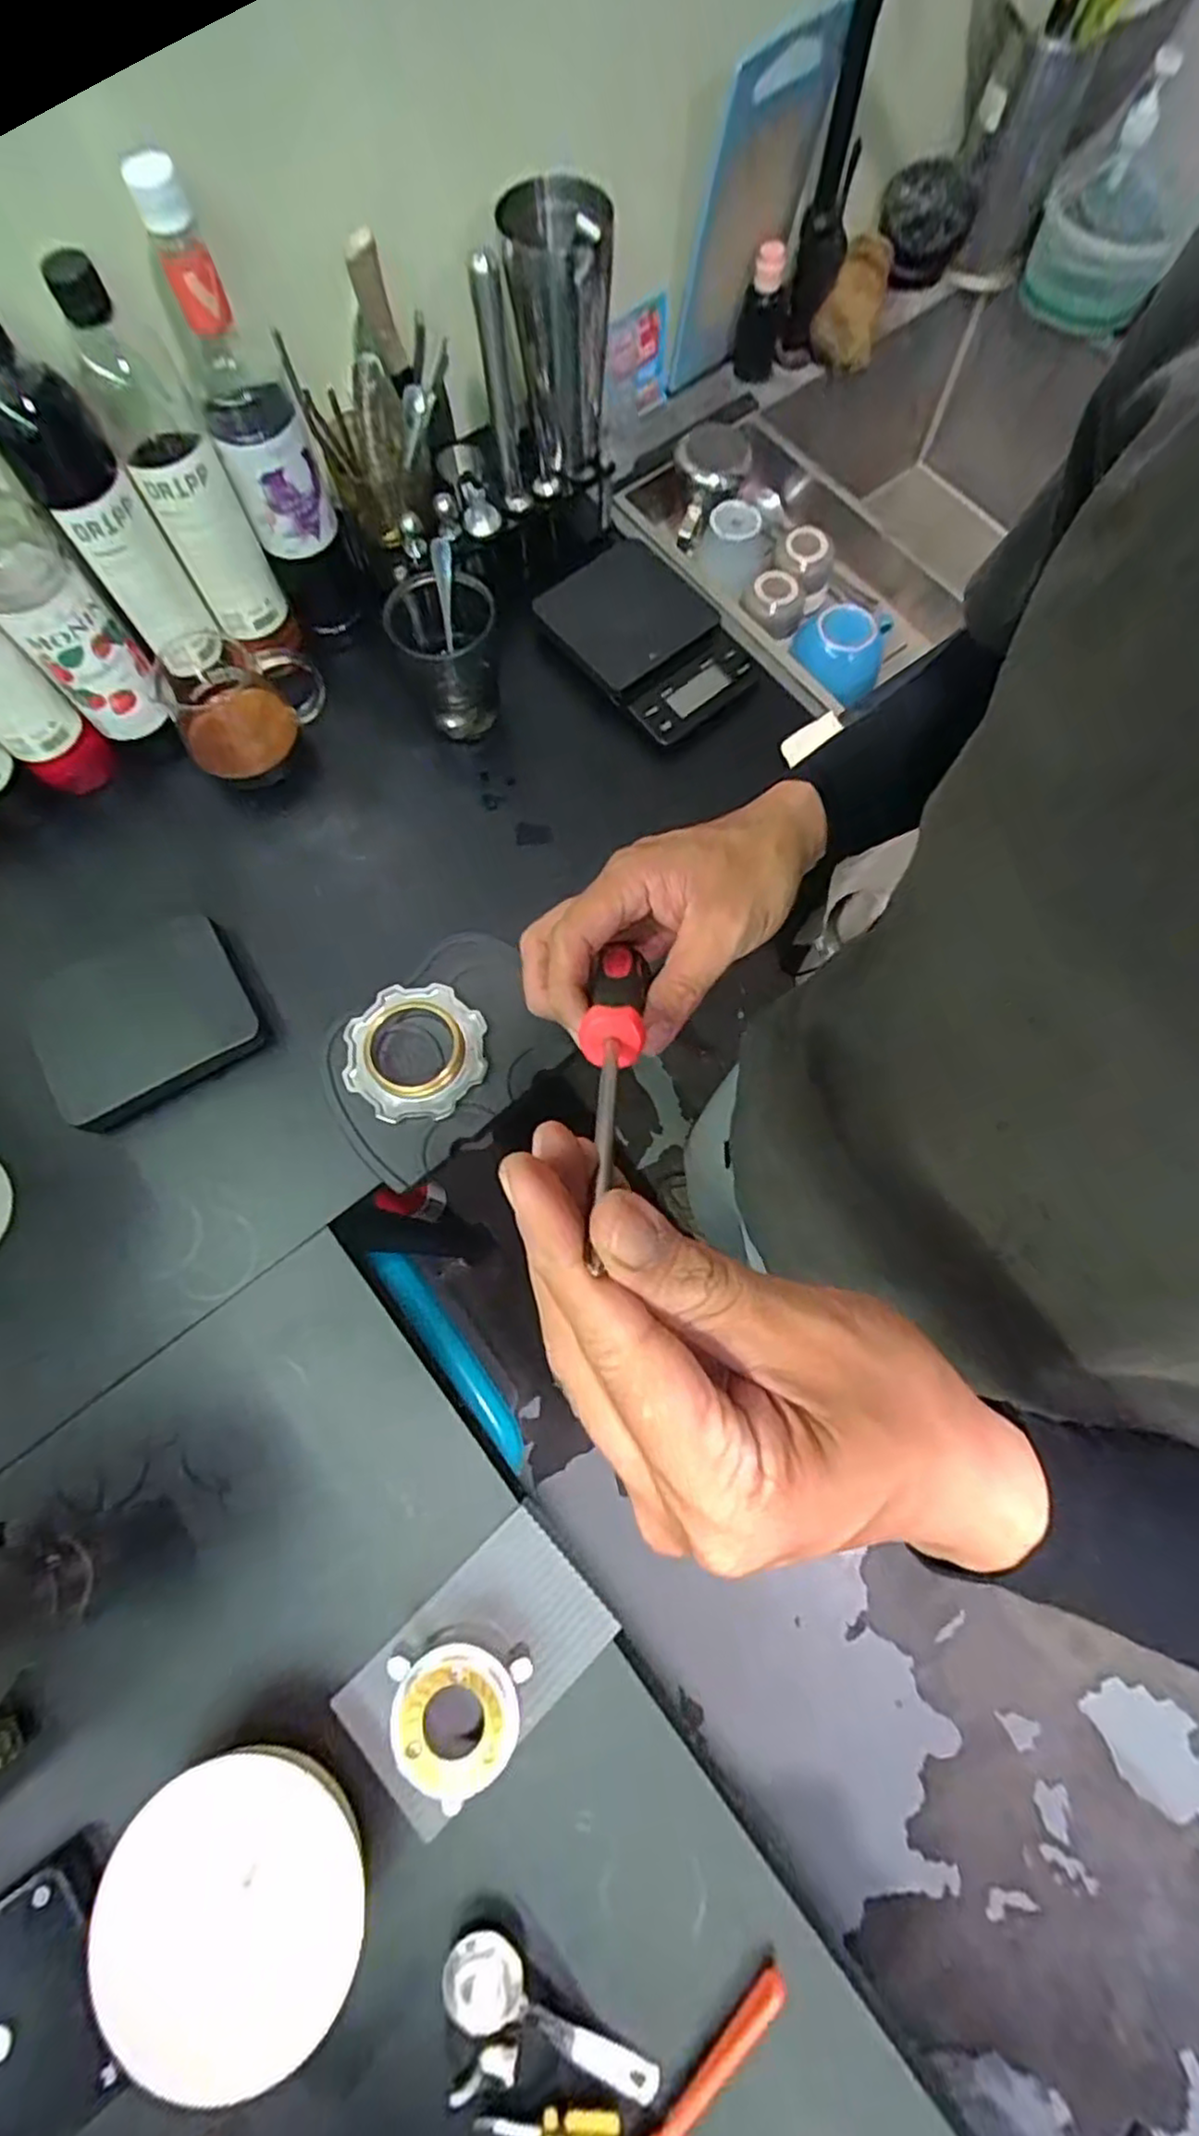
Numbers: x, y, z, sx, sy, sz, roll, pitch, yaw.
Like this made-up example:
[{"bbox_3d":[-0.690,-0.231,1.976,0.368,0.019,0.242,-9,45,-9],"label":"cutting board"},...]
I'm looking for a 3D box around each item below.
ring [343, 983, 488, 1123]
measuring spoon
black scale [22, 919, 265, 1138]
[{"bbox_3d":[-0.146,-0.014,0.567,0.107,0.020,0.109,0,75,0],"label":"ring"},{"bbox_3d":[-0.028,0.556,0.414,0.137,0.024,0.034,27,77,7],"label":"measuring spoon"},{"bbox_3d":[-0.356,-0.034,0.564,0.158,0.037,0.137,-30,77,-8],"label":"black scale"}]

